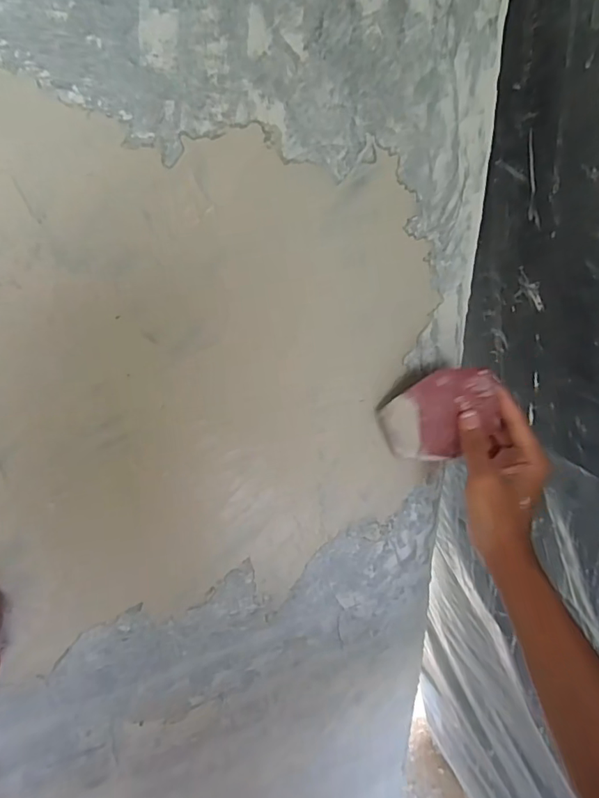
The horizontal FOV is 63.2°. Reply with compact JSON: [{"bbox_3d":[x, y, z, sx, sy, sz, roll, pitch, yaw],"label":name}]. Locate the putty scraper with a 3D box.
[{"bbox_3d":[0.123,0.017,0.425,0.099,0.097,0.008,-15,35,11],"label":"putty scraper"}]

